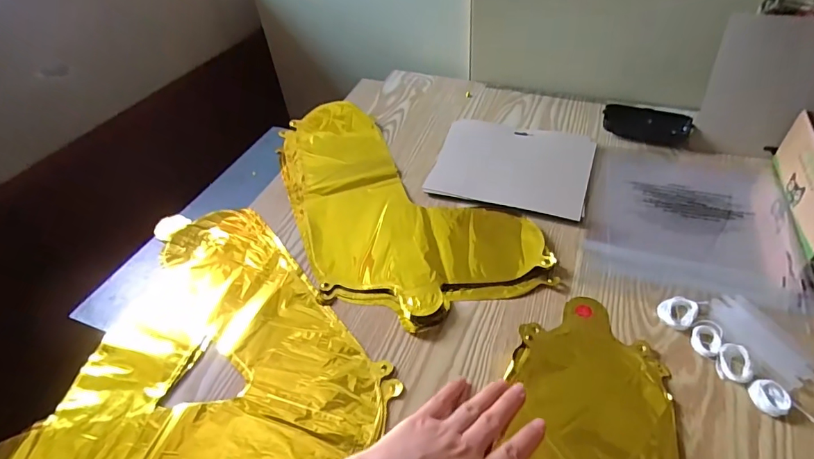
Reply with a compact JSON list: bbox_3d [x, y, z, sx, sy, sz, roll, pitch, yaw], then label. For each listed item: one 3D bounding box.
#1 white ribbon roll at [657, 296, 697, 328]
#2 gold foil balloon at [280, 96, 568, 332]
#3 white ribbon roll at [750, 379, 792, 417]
[{"bbox_3d":[0.253,0.076,0.422,0.036,0.006,0.030,-35,52,-26],"label":"white ribbon roll"},{"bbox_3d":[-0.031,-0.054,0.579,0.232,0.015,0.418,-20,46,-14],"label":"gold foil balloon"},{"bbox_3d":[0.288,0.133,0.360,0.025,0.007,0.030,20,50,24],"label":"white ribbon roll"}]

